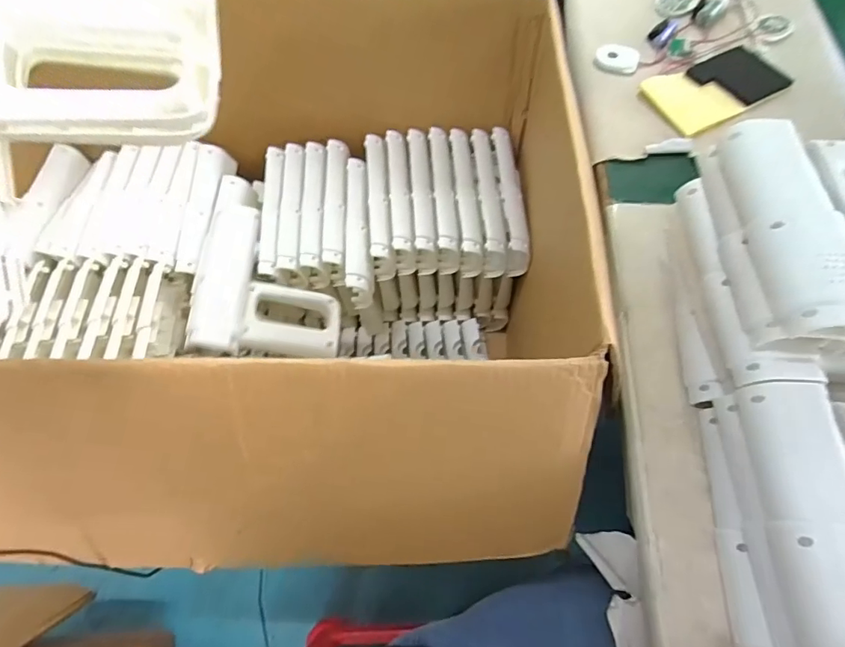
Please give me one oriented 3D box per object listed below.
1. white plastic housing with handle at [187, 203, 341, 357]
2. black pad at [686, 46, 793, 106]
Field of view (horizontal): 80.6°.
[{"bbox_3d":[-0.199,-0.059,0.655,0.173,0.044,0.208,-3,64,1],"label":"white plastic housing with handle"},{"bbox_3d":[0.410,-0.321,0.644,0.097,0.006,0.088,-27,66,-11],"label":"black pad"}]

